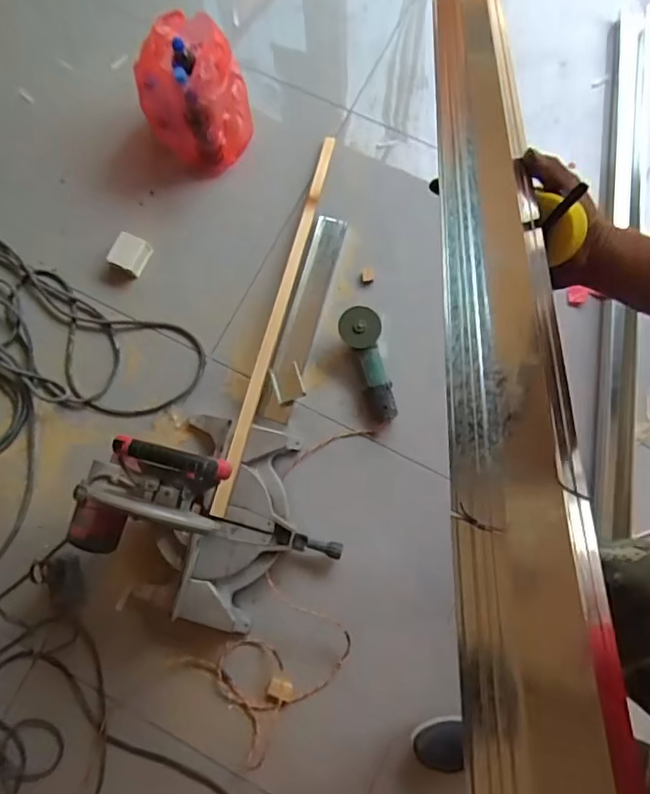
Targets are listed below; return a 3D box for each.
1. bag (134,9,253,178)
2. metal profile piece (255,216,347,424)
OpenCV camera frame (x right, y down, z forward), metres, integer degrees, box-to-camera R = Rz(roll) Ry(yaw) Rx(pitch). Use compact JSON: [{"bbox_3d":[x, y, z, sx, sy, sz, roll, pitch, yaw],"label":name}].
[{"bbox_3d":[-0.300,-0.739,1.355,0.199,0.286,0.272,35,81,9],"label":"bag"},{"bbox_3d":[-0.048,-0.208,1.364,0.091,0.052,0.567,15,78,5],"label":"metal profile piece"}]

